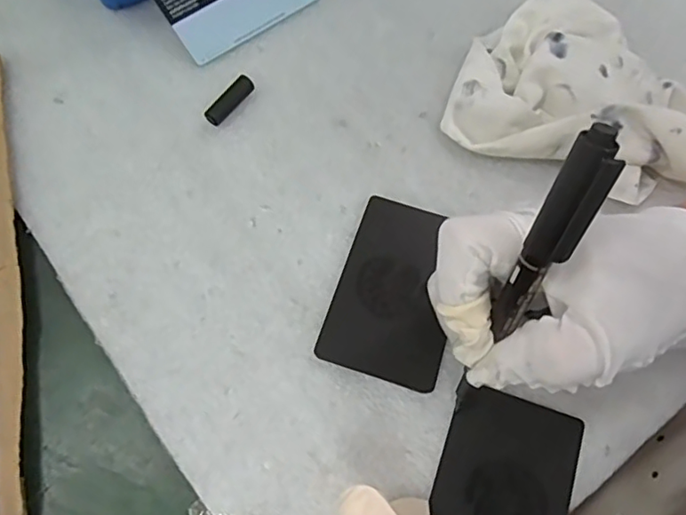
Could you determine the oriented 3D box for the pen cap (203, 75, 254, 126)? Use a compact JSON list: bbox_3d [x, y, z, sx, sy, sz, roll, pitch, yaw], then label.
[{"bbox_3d":[-0.059,-0.083,0.300,0.010,0.010,0.031,35,71,13],"label":"pen cap"}]

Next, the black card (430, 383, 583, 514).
[{"bbox_3d":[0.065,0.099,0.232,0.052,0.008,0.084,19,70,5],"label":"black card"}]

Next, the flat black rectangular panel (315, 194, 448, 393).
[{"bbox_3d":[0.026,0.014,0.264,0.054,0.004,0.085,17,69,9],"label":"flat black rectangular panel"}]

